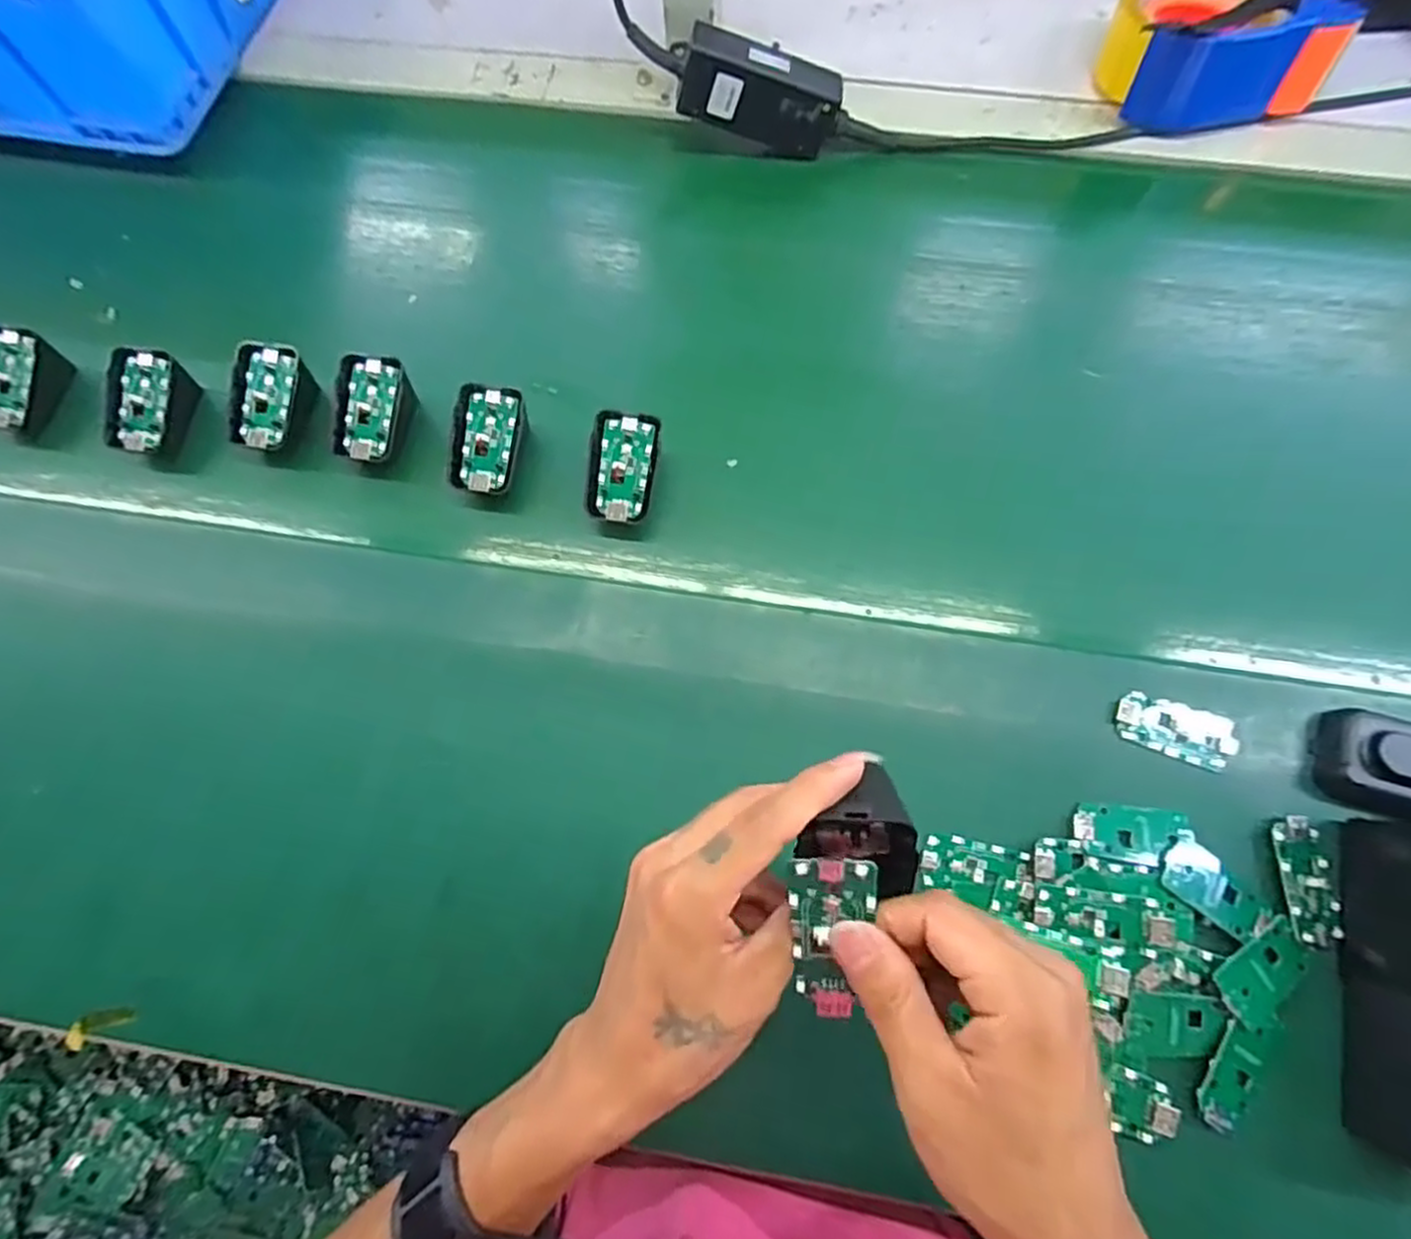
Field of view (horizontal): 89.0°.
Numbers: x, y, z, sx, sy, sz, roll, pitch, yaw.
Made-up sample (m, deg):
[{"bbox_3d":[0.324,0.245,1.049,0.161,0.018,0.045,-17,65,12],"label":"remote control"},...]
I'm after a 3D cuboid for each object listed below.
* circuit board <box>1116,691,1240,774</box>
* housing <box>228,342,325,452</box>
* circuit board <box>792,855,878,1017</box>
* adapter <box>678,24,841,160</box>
[{"bbox_3d":[0.269,0.064,0.409,0.063,0.005,0.032,15,73,7],"label":"circuit board"},{"bbox_3d":[-0.292,-0.145,0.487,0.047,0.046,0.068,14,73,7],"label":"housing"},{"bbox_3d":[0.045,0.117,0.267,0.031,0.010,0.061,6,102,4],"label":"circuit board"},{"bbox_3d":[0.039,-0.387,0.532,0.114,0.054,0.028,10,71,-16],"label":"adapter"}]

